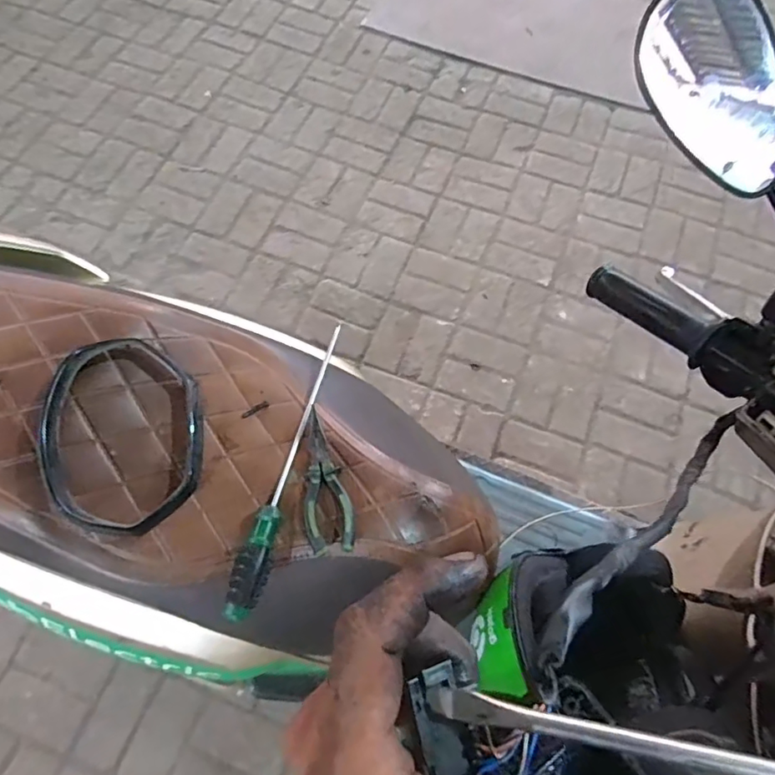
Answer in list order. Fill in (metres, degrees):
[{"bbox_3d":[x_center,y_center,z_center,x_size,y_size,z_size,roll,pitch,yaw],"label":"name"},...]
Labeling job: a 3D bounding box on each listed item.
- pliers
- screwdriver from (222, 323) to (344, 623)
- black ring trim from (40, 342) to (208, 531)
[{"bbox_3d":[-0.065,0.095,0.555,0.047,0.019,0.148,-9,68,-5],"label":"pliers"},{"bbox_3d":[-0.103,0.068,0.582,0.031,0.029,0.349,12,57,5],"label":"screwdriver"},{"bbox_3d":[-0.258,0.046,0.530,0.152,0.034,0.189,19,69,-24],"label":"black ring trim"}]

